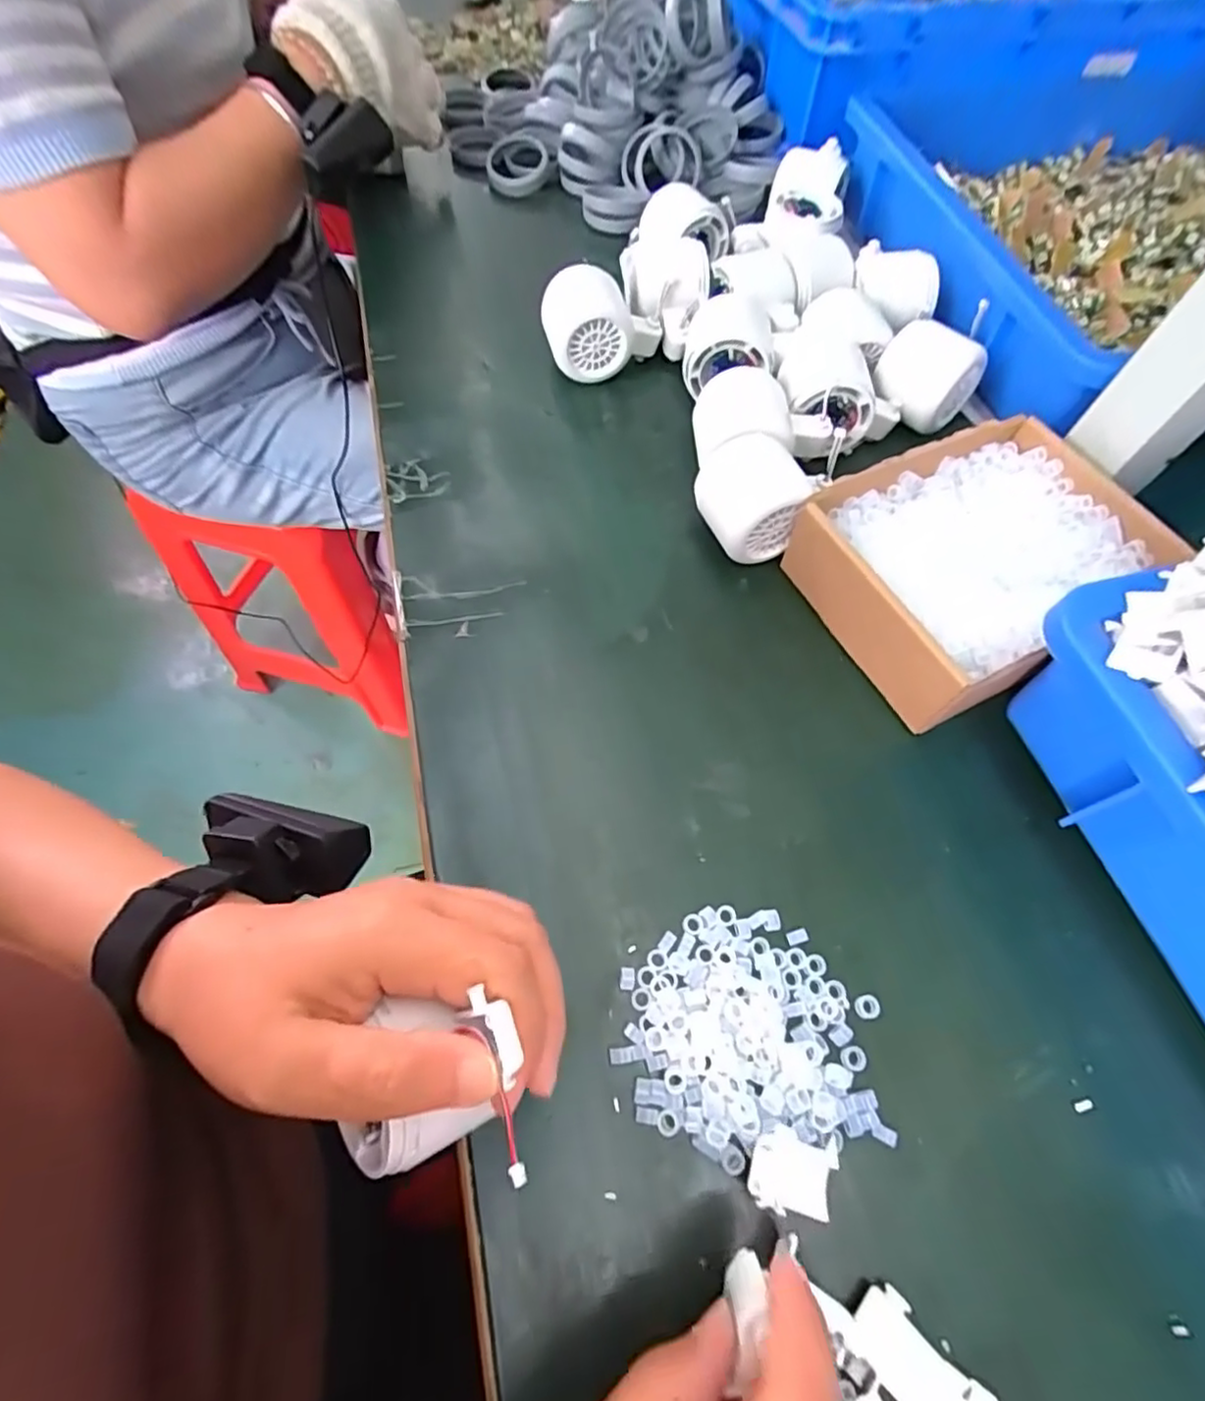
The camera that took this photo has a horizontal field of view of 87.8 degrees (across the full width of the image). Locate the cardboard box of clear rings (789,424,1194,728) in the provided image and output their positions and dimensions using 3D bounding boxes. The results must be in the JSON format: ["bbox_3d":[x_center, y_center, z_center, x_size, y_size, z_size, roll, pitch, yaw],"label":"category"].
[{"bbox_3d":[0.205,-0.076,0.357,0.181,0.057,0.136,-27,66,-16],"label":"cardboard box of clear rings"}]

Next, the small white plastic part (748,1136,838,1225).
[{"bbox_3d":[0.071,0.176,0.232,0.032,0.014,0.024,9,61,2],"label":"small white plastic part"}]

